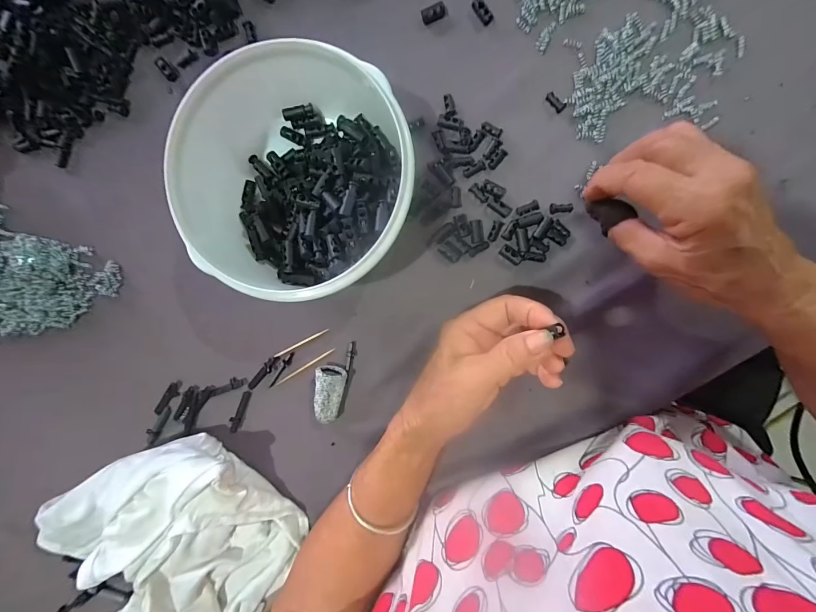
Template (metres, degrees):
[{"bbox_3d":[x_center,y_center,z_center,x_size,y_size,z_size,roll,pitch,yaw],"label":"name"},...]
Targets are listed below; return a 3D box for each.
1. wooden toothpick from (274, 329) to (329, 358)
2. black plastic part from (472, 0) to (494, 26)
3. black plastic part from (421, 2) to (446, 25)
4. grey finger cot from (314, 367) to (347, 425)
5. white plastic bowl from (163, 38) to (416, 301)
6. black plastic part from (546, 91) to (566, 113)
[{"bbox_3d":[-0.092,0.032,0.309,0.054,0.004,0.004,-27,91,7],"label":"wooden toothpick"},{"bbox_3d":[0.059,-0.231,0.280,0.011,0.006,0.020,-32,90,7],"label":"black plastic part"},{"bbox_3d":[0.020,-0.233,0.285,0.018,0.005,0.011,-16,92,6],"label":"black plastic part"},{"bbox_3d":[-0.065,0.074,0.301,0.022,0.023,0.045,7,94,5],"label":"grey finger cot"},{"bbox_3d":[-0.076,-0.089,0.264,0.144,0.077,0.158,0,94,6],"label":"white plastic bowl"},{"bbox_3d":[0.115,-0.159,0.279,0.008,0.004,0.017,-41,89,7],"label":"black plastic part"}]

